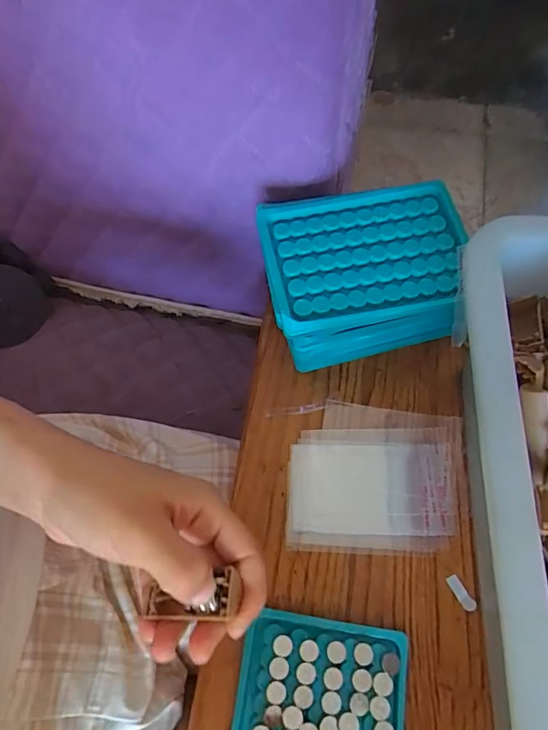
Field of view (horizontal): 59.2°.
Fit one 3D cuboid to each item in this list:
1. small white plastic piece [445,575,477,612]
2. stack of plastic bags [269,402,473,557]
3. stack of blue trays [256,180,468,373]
[{"bbox_3d":[0.116,0.141,0.298,0.008,0.004,0.022,-30,68,-11],"label":"small white plastic piece"},{"bbox_3d":[0.069,0.076,0.329,0.117,0.006,0.098,2,66,3],"label":"stack of plastic bags"},{"bbox_3d":[0.061,-0.057,0.346,0.131,0.083,0.100,-10,65,-2],"label":"stack of blue trays"}]

